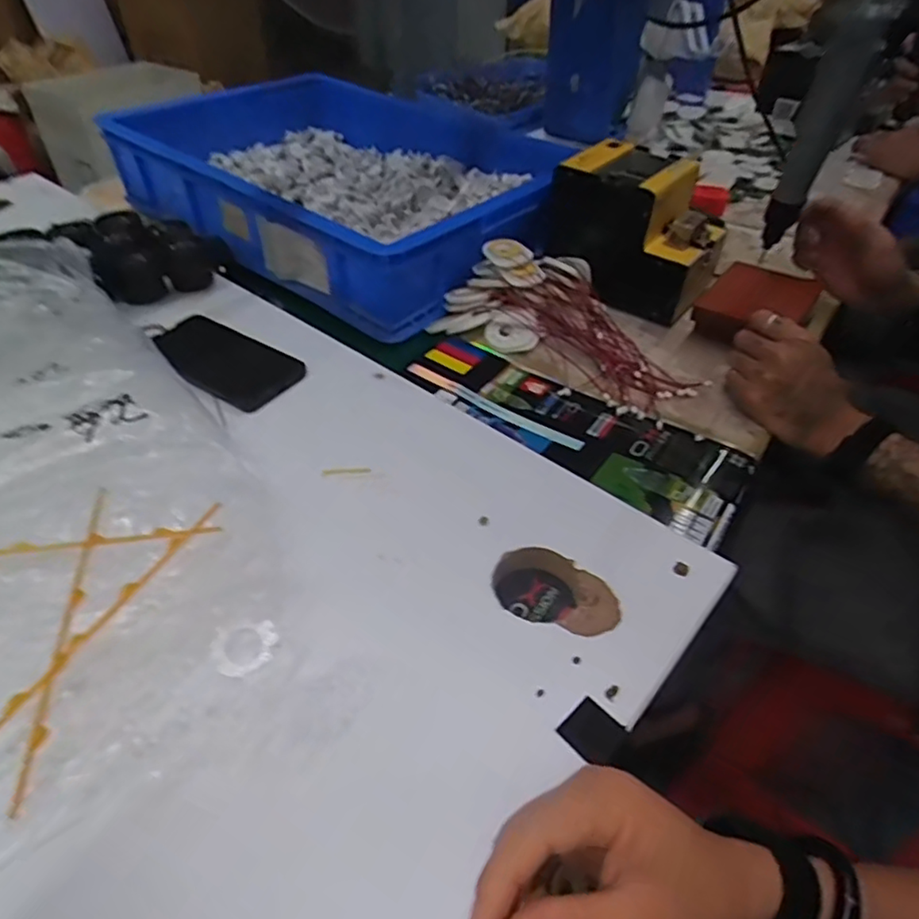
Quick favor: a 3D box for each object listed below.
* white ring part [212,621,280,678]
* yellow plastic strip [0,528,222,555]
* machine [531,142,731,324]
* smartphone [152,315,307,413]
[{"bbox_3d":[-0.132,0.115,0.374,0.038,0.004,0.032,-6,44,-7],"label":"white ring part"},{"bbox_3d":[-0.254,0.054,0.385,0.188,0.005,0.009,-4,43,-23],"label":"yellow plastic strip"},{"bbox_3d":[0.207,-0.276,0.733,0.198,0.143,0.115,27,50,25],"label":"machine"},{"bbox_3d":[-0.230,-0.096,0.601,0.167,0.017,0.079,27,50,25],"label":"smartphone"}]

